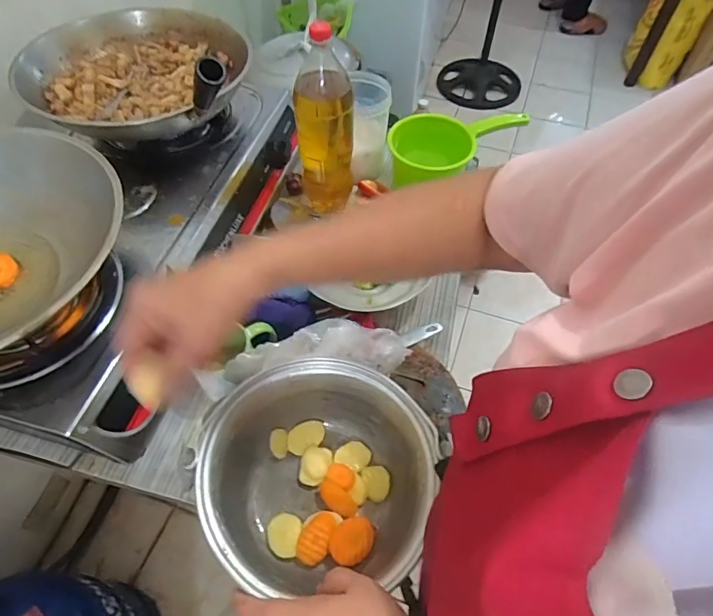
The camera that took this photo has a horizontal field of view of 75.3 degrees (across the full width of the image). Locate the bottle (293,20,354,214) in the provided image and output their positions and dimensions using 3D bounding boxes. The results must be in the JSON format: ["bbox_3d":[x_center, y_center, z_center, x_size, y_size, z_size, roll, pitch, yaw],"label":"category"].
[{"bbox_3d":[-0.051,-0.286,0.749,0.091,0.298,0.076,-4,56,-3],"label":"bottle"}]

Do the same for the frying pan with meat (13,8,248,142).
[{"bbox_3d":[-0.345,-0.395,0.724,0.327,0.129,0.337,0,56,-1],"label":"frying pan with meat"}]

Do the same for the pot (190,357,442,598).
[{"bbox_3d":[-0.038,0.178,0.480,0.211,0.134,0.206,0,56,0],"label":"pot"}]

